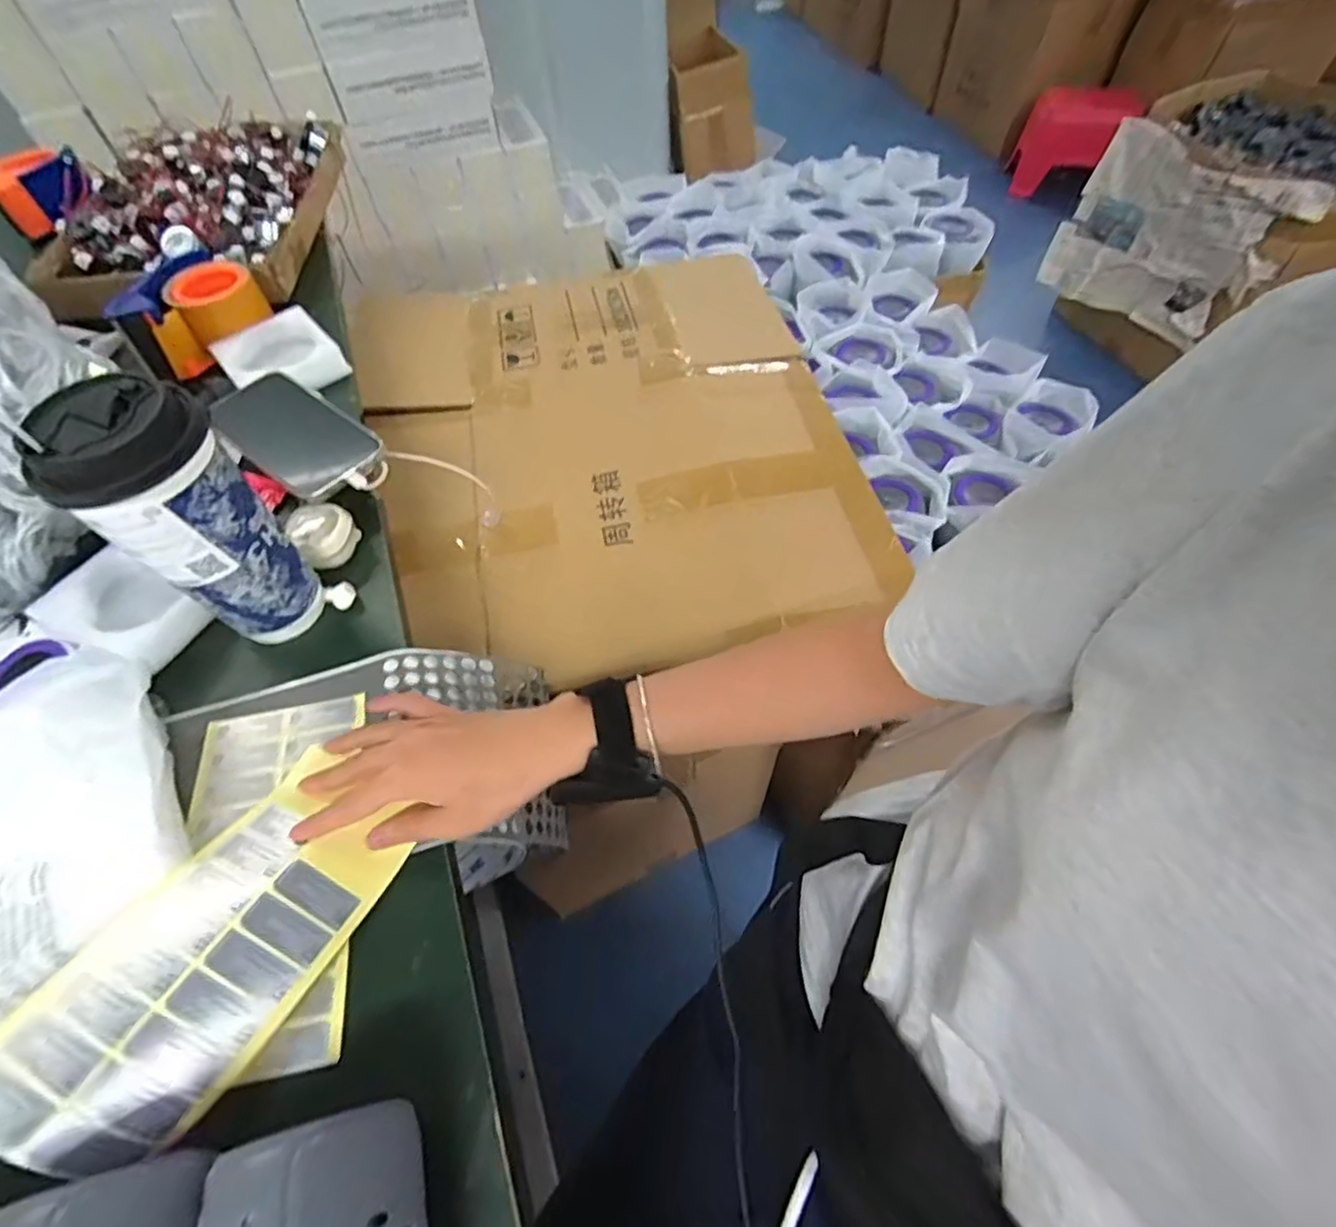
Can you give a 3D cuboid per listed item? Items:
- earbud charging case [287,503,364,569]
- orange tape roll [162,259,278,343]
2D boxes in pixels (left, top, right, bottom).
[{"bbox_3d":[-0.266,-0.062,0.493,0.047,0.024,0.044,38,66,23],"label":"earbud charging case"},{"bbox_3d":[-0.464,-0.323,0.654,0.076,0.043,0.083,26,62,18],"label":"orange tape roll"}]

